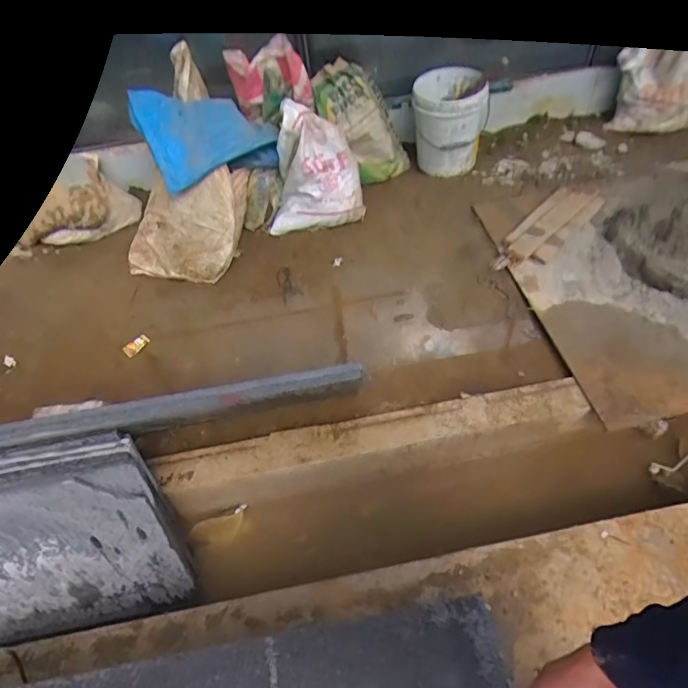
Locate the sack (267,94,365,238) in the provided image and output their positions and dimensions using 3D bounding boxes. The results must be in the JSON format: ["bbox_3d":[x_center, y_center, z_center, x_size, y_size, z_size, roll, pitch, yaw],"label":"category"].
[{"bbox_3d":[-0.115,-0.613,1.793,0.365,0.448,0.138,-6,52,1],"label":"sack"}]

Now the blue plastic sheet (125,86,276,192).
[{"bbox_3d":[-0.480,-0.736,1.725,0.452,0.269,0.210,-14,52,-5],"label":"blue plastic sheet"}]

